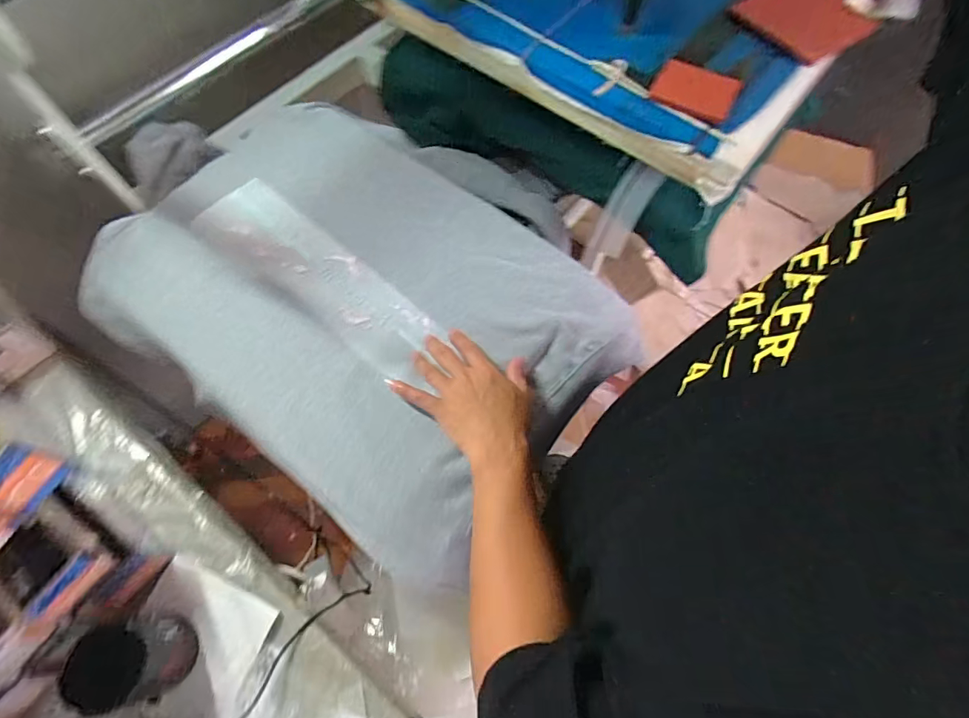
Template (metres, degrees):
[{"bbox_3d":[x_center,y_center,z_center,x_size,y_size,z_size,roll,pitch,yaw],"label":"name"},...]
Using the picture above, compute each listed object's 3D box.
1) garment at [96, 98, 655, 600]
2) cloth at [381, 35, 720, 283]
[{"bbox_3d":[-0.147,-0.114,0.632,0.639,0.080,0.509,34,72,10],"label":"garment"},{"bbox_3d":[0.073,-0.310,0.719,0.585,0.139,0.071,30,66,14],"label":"cloth"}]

